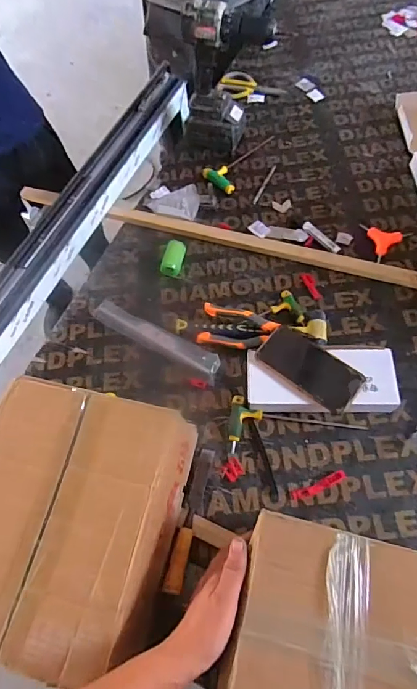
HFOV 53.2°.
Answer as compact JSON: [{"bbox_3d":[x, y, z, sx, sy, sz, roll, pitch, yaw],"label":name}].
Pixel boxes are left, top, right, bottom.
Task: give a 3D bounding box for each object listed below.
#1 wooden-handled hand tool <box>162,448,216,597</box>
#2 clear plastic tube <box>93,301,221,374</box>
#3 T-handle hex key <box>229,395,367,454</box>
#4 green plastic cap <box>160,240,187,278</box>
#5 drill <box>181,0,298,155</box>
[{"bbox_3d":[-0.023,0.238,0.583,0.023,0.037,0.190,11,64,9],"label":"wooden-handled hand tool"},{"bbox_3d":[-0.093,-0.014,0.721,0.249,0.020,0.037,27,68,16],"label":"clear plastic tube"},{"bbox_3d":[0.127,0.139,0.629,0.200,0.020,0.084,13,65,10],"label":"T-handle hex key"},{"bbox_3d":[-0.065,-0.165,0.798,0.038,0.026,0.072,9,64,8],"label":"green plastic cap"},{"bbox_3d":[0.031,-0.511,0.828,0.173,0.260,0.072,7,64,7],"label":"drill"}]

